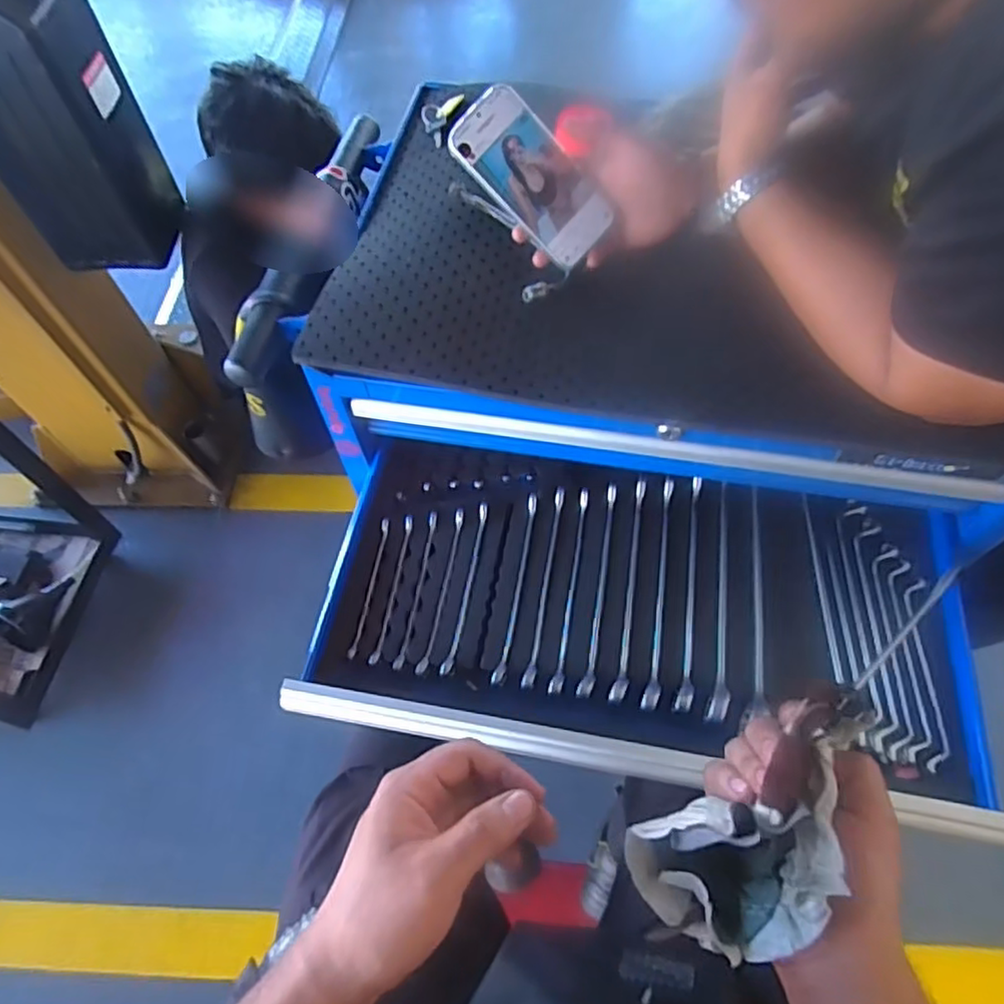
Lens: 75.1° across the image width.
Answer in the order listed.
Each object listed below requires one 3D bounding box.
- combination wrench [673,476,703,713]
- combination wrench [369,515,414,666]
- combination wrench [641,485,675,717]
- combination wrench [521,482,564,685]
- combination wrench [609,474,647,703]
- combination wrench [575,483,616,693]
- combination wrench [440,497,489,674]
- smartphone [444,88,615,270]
[{"bbox_3d":[0.184,0.082,0.634,0.016,0.009,0.241,10,61,8],"label":"combination wrench"},{"bbox_3d":[-0.108,0.083,0.648,0.010,0.004,0.157,6,61,6],"label":"combination wrench"},{"bbox_3d":[0.155,0.082,0.633,0.015,0.006,0.236,9,61,8],"label":"combination wrench"},{"bbox_3d":[0.043,0.079,0.647,0.012,0.009,0.211,9,61,7],"label":"combination wrench"},{"bbox_3d":[0.126,0.079,0.636,0.016,0.006,0.230,10,61,8],"label":"combination wrench"},{"bbox_3d":[0.097,0.080,0.637,0.016,0.006,0.220,10,61,8],"label":"combination wrench"},{"bbox_3d":[-0.035,0.081,0.645,0.010,0.005,0.179,9,61,7],"label":"combination wrench"},{"bbox_3d":[0.028,-0.294,0.596,0.155,0.007,0.080,43,84,-15],"label":"smartphone"}]

